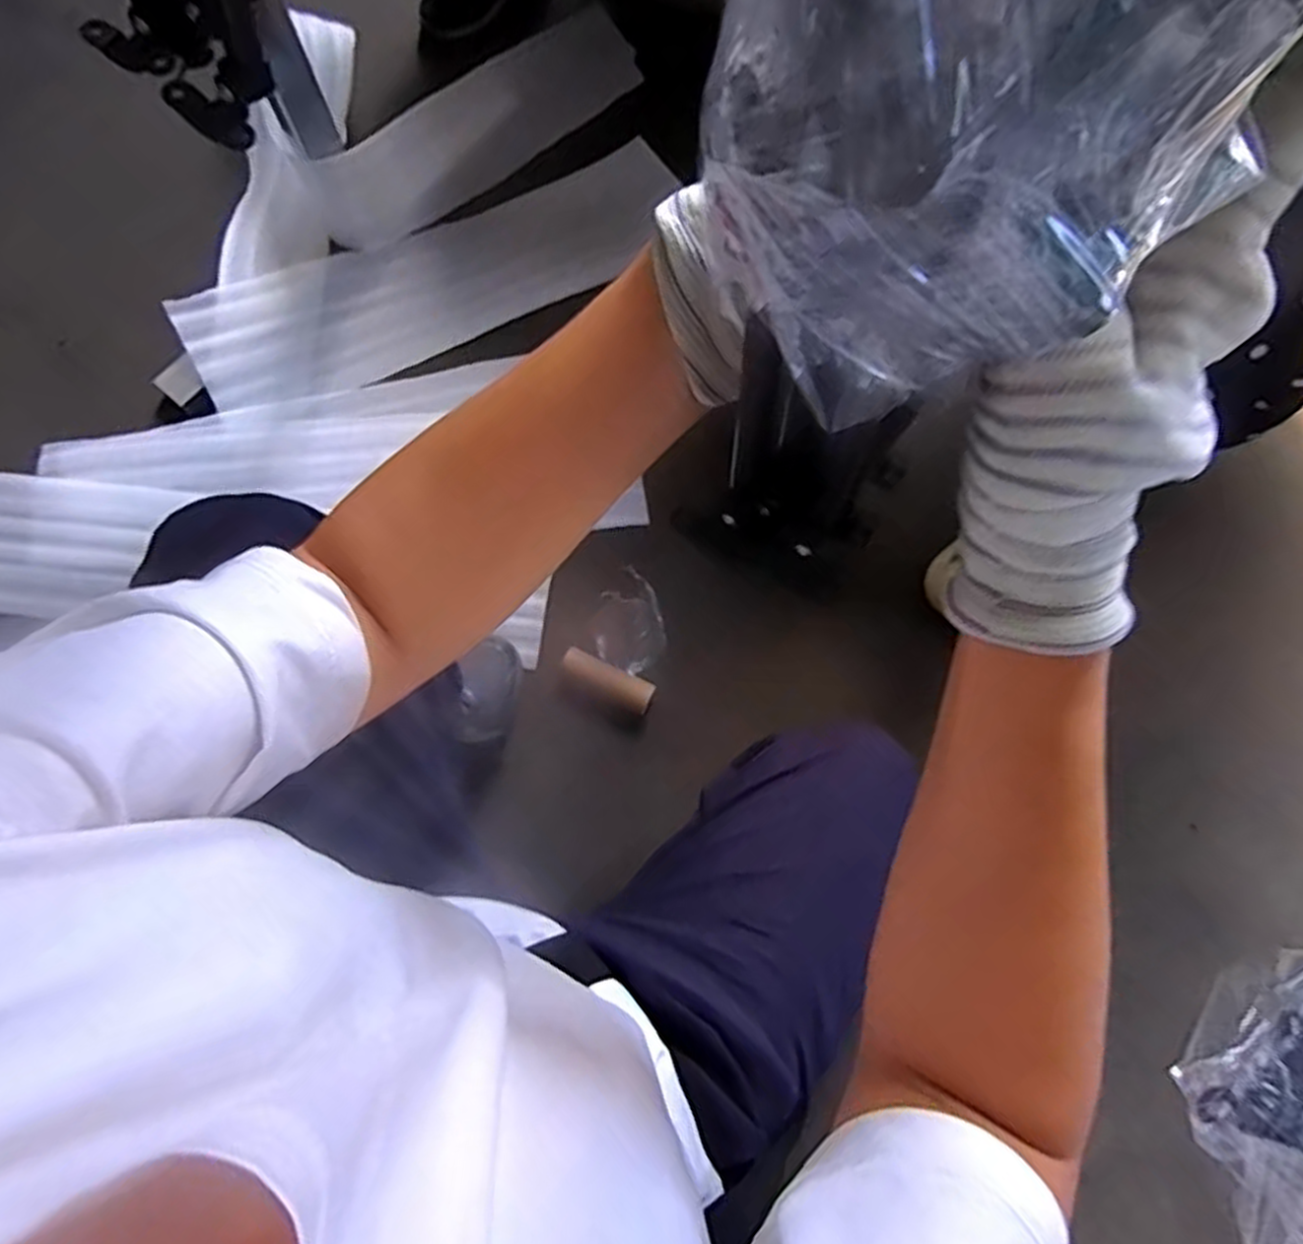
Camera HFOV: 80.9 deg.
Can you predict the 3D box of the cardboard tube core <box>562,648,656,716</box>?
[{"bbox_3d":[-0.047,0.067,0.831,0.103,0.039,0.034,26,75,5],"label":"cardboard tube core"}]

